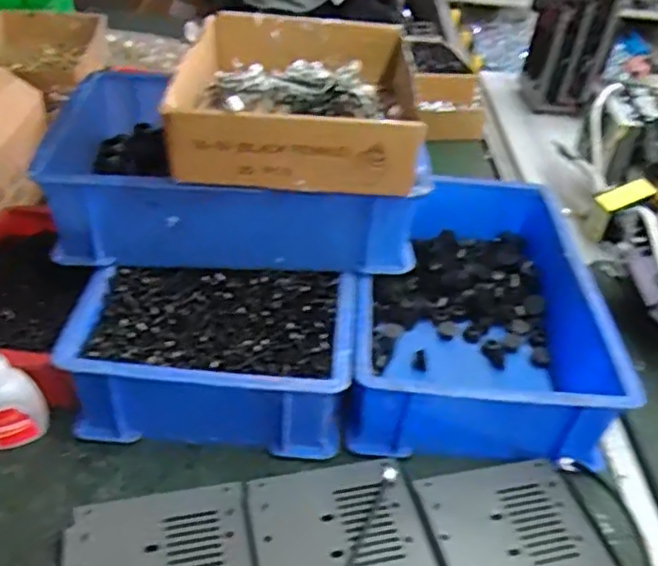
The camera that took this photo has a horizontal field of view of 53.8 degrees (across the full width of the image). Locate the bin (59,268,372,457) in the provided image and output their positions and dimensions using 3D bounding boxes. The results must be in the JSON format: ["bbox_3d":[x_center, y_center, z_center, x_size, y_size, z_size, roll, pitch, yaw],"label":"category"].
[{"bbox_3d":[-0.082,0.053,0.499,0.205,0.075,0.126,5,39,-1],"label":"bin"}]

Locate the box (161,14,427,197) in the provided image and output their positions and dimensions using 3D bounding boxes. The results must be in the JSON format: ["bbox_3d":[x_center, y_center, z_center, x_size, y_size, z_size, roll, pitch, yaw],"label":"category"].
[{"bbox_3d":[-0.024,-0.156,0.527,0.171,0.054,0.224,5,39,-2],"label":"box"}]

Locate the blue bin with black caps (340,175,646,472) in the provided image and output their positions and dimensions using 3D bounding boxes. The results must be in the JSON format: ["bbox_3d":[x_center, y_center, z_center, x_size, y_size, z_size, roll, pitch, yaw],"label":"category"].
[{"bbox_3d":[0.119,0.010,0.583,0.198,0.085,0.309,5,39,-1],"label":"blue bin with black caps"}]

